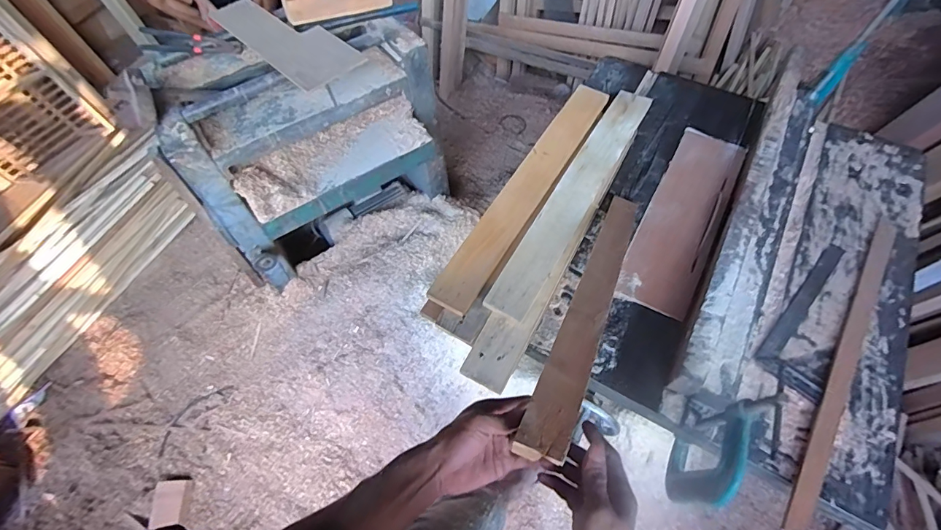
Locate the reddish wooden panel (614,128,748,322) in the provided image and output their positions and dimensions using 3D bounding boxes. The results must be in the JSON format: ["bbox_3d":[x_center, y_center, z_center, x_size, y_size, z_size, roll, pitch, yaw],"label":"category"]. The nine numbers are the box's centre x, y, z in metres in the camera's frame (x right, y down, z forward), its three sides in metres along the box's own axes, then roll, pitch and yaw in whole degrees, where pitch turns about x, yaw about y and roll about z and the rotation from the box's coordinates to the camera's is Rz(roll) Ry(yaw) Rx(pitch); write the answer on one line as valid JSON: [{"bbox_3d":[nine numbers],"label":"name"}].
[{"bbox_3d":[0.415,-0.099,0.845,0.127,0.007,0.447,26,63,17],"label":"reddish wooden panel"}]

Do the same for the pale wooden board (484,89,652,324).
[{"bbox_3d":[0.203,-0.143,0.822,0.073,0.015,0.583,27,64,18],"label":"pale wooden board"}]

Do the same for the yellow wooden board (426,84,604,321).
[{"bbox_3d":[0.114,-0.152,0.832,0.077,0.022,0.579,27,64,18],"label":"yellow wooden board"}]

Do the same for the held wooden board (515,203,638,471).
[{"bbox_3d":[0.184,0.027,0.625,0.049,0.013,0.585,21,38,15],"label":"held wooden board"}]

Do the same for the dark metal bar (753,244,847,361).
[{"bbox_3d":[0.569,0.058,0.743,0.028,0.006,0.289,39,68,23],"label":"dark metal bar"}]

